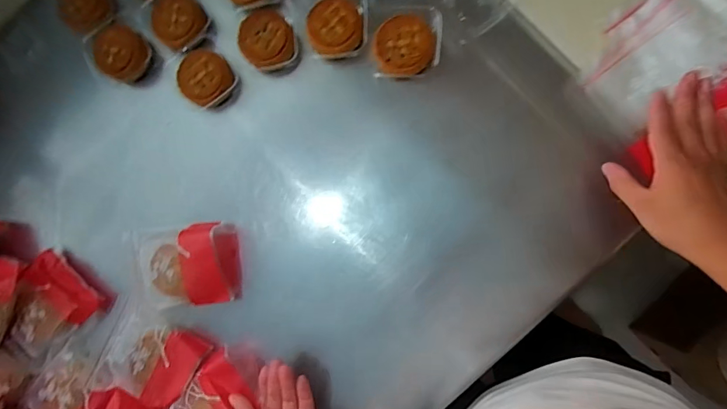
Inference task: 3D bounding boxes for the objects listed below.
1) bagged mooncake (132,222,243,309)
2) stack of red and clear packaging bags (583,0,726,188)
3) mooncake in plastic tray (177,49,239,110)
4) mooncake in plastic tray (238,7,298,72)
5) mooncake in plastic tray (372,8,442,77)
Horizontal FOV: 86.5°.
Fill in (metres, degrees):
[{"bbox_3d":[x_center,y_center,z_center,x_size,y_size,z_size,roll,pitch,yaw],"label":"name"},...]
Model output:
[{"bbox_3d":[-0.218,0.073,0.464,0.131,0.040,0.096,-7,85,7],"label":"bagged mooncake"},{"bbox_3d":[0.322,-0.140,0.392,0.168,0.049,0.167,-39,82,4],"label":"stack of red and clear packaging bags"},{"bbox_3d":[-0.198,-0.159,0.487,0.064,0.028,0.075,-41,82,3],"label":"mooncake in plastic tray"},{"bbox_3d":[-0.116,-0.201,0.476,0.065,0.034,0.064,-1,86,8],"label":"mooncake in plastic tray"},{"bbox_3d":[0.050,-0.187,0.453,0.080,0.035,0.079,2,86,8],"label":"mooncake in plastic tray"}]

